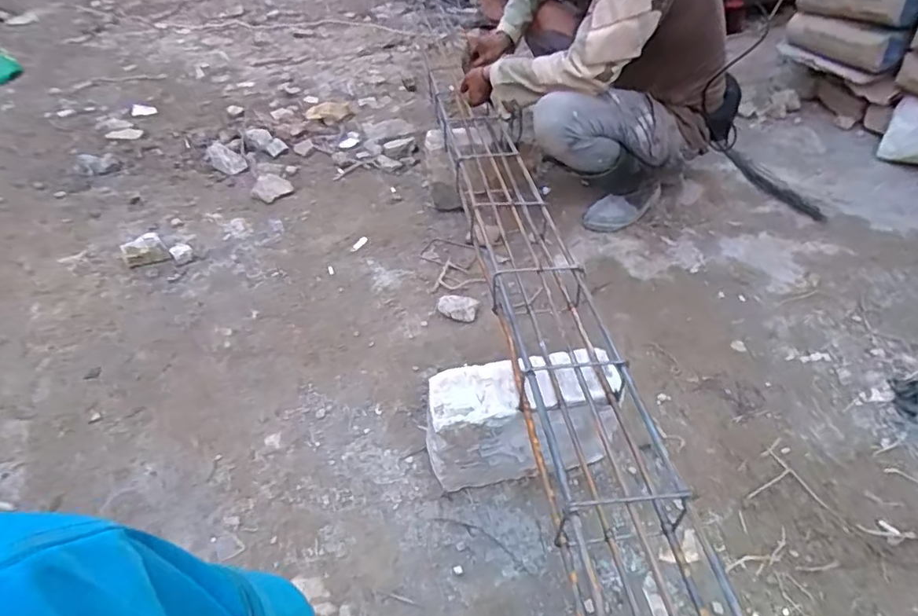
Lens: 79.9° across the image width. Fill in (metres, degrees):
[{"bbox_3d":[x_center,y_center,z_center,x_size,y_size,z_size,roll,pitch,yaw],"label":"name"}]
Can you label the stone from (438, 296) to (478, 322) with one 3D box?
[{"bbox_3d":[-0.005,0.000,1.222,0.091,0.021,0.060,11,44,15],"label":"stone"}]

